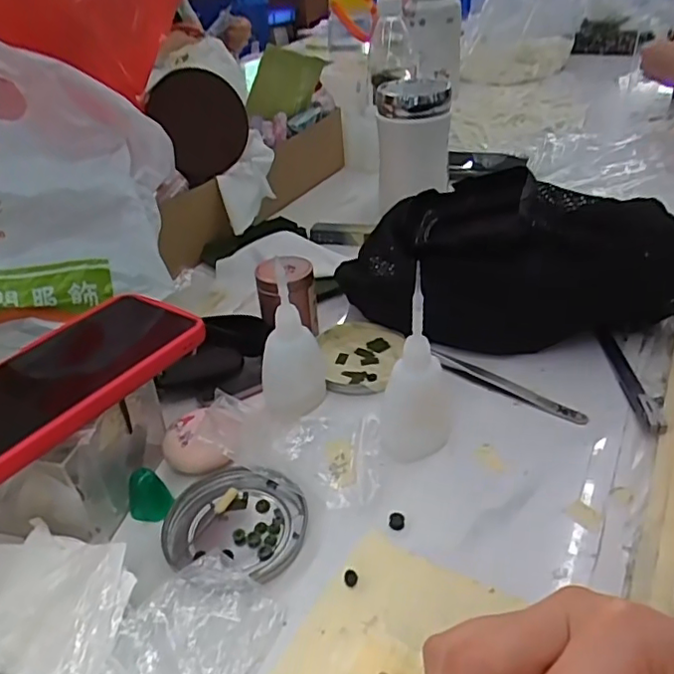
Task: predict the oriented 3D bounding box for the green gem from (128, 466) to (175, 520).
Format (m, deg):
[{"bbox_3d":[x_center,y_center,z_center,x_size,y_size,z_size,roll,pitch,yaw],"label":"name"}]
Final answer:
[{"bbox_3d":[-0.110,0.090,0.346,0.023,0.025,0.017,-19,38,-20],"label":"green gem"}]

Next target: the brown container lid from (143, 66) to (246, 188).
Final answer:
[{"bbox_3d":[-0.139,-0.213,0.606,0.100,0.105,0.018,2,35,8],"label":"brown container lid"}]

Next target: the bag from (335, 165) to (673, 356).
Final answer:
[{"bbox_3d":[0.161,-0.056,0.439,0.321,0.123,0.078,2,35,9],"label":"bag"}]

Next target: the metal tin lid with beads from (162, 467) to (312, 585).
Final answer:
[{"bbox_3d":[-0.057,0.104,0.341,0.076,0.011,0.065,5,36,13],"label":"metal tin lid with beads"}]

